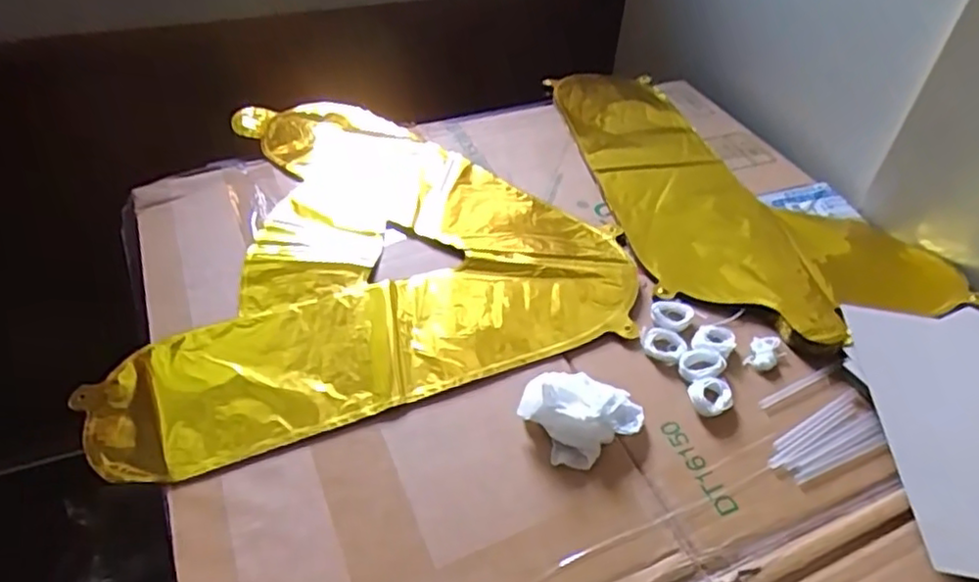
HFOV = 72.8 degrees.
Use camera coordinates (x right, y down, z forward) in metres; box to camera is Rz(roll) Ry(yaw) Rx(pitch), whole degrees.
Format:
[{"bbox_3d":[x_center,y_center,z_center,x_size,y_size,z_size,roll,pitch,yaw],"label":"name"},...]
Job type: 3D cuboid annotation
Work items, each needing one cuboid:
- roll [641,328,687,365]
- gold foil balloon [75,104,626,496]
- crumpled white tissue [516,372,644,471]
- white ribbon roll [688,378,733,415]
[{"bbox_3d":[0.121,0.037,0.458,0.028,0.004,0.028,2,45,-2],"label":"roll"},{"bbox_3d":[-0.108,-0.056,0.522,0.360,0.008,0.365,-13,48,-16],"label":"gold foil balloon"},{"bbox_3d":[0.055,0.069,0.394,0.063,0.029,0.053,-26,53,-27],"label":"crumpled white tissue"},{"bbox_3d":[0.140,0.066,0.417,0.025,0.009,0.023,2,45,-2],"label":"white ribbon roll"}]

